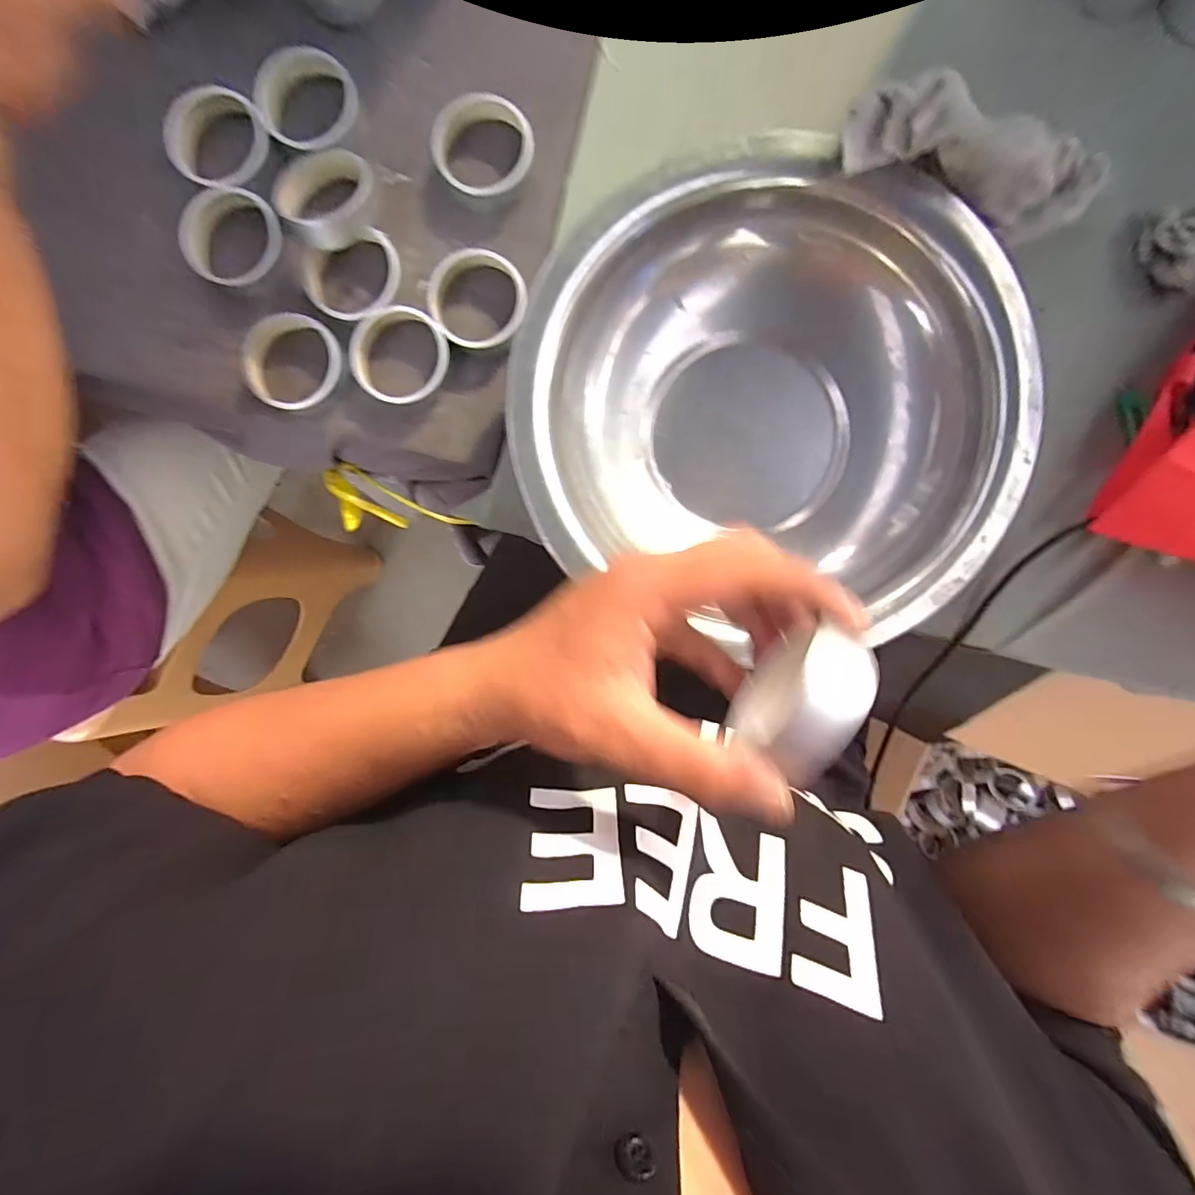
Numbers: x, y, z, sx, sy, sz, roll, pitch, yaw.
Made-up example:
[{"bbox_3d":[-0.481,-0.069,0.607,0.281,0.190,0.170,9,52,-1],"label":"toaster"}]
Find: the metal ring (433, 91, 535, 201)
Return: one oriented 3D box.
[{"bbox_3d":[-0.078,-0.307,0.351,0.067,0.020,0.057,1,92,0],"label":"metal ring"}]

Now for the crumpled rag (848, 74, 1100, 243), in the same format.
[{"bbox_3d":[0.228,-0.260,0.299,0.175,0.040,0.050,3,92,-18],"label":"crumpled rag"}]

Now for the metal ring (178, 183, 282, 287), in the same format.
[{"bbox_3d":[-0.257,-0.252,0.360,0.064,0.019,0.066,0,92,0],"label":"metal ring"}]

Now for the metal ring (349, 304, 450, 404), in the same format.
[{"bbox_3d":[-0.140,-0.171,0.361,0.066,0.017,0.064,0,92,0],"label":"metal ring"}]

